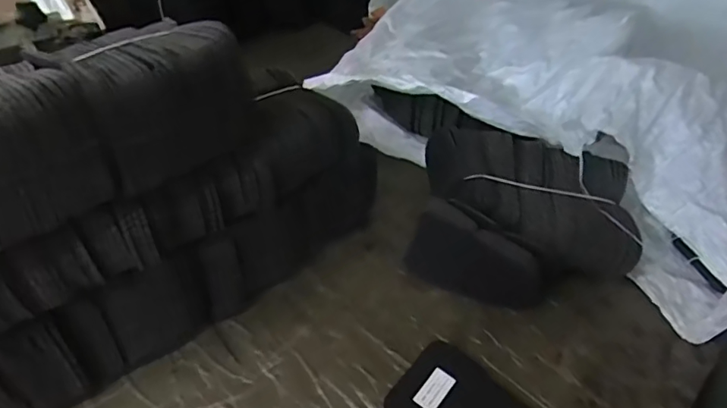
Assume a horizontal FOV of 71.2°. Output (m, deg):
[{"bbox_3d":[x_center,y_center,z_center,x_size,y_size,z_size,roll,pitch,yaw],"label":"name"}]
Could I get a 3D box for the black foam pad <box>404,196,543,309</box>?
[{"bbox_3d":[0.115,0.058,0.529,0.139,0.104,0.024,23,44,16],"label":"black foam pad"}]

